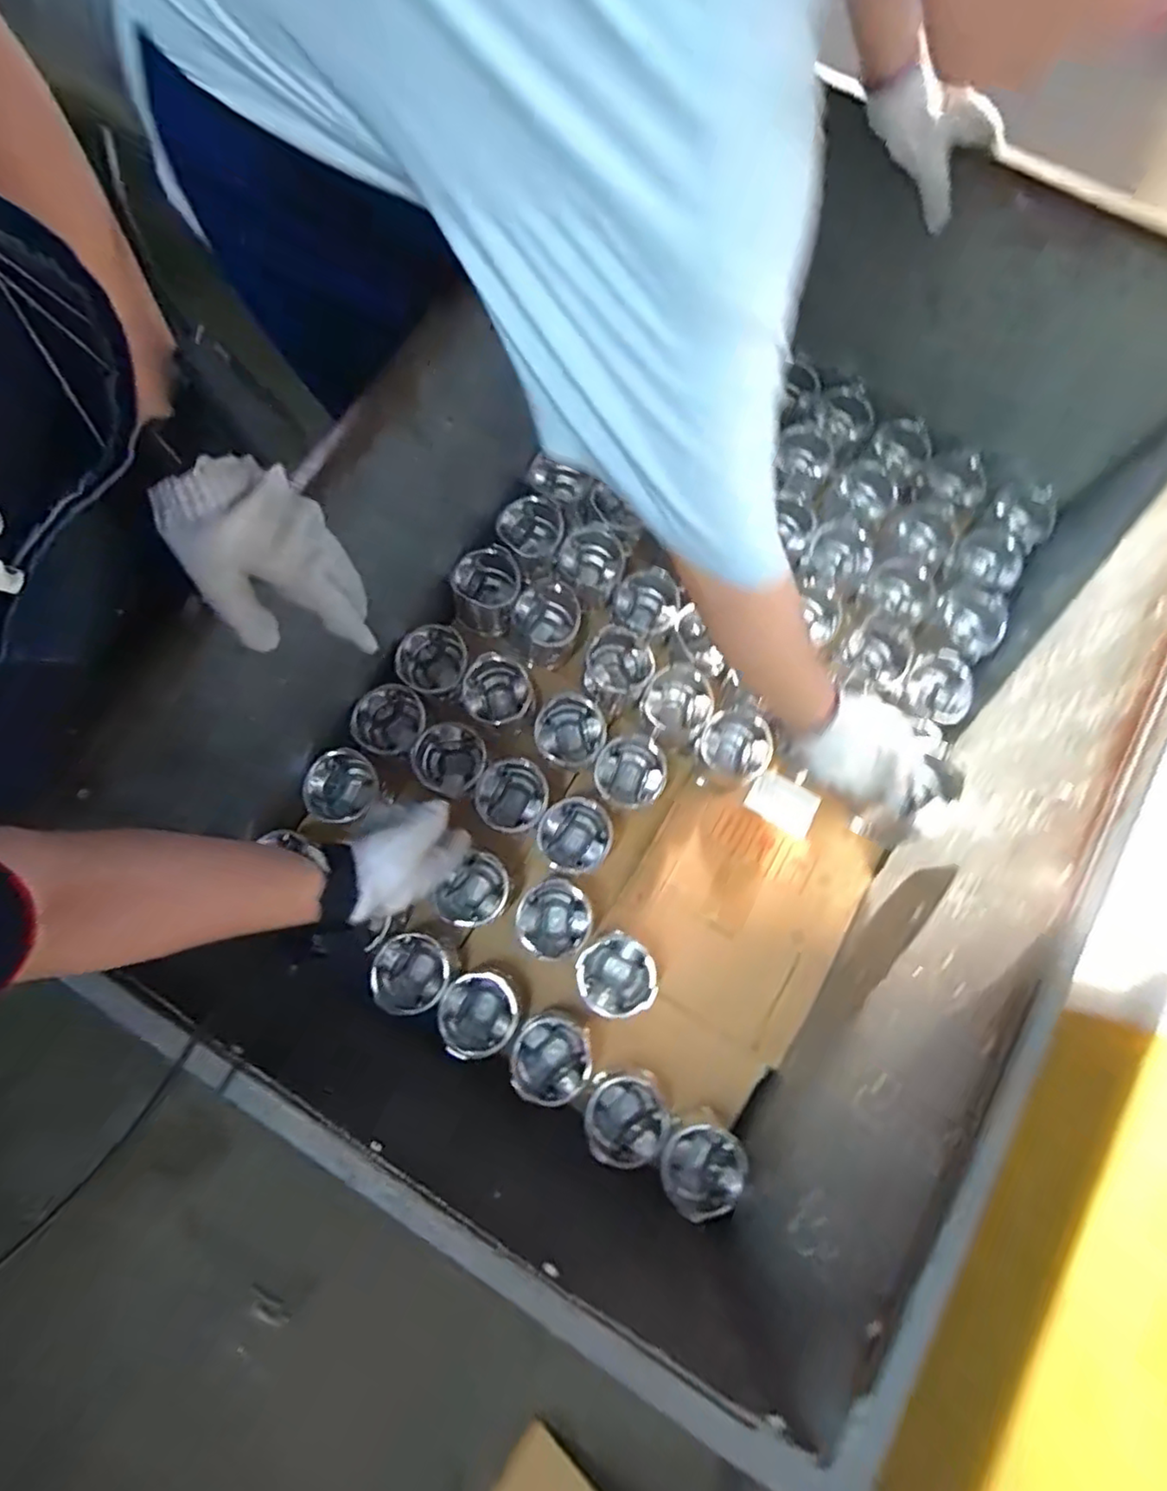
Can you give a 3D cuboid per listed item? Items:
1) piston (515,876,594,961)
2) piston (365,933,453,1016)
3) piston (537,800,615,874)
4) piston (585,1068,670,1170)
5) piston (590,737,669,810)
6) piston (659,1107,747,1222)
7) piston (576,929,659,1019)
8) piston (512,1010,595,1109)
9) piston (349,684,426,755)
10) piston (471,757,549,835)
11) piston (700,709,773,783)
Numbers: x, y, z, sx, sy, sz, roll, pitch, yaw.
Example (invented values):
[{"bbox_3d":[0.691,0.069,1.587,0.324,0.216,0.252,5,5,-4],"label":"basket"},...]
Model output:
[{"bbox_3d":[-0.035,0.212,0.792,0.085,0.072,0.091,0,76,-2],"label":"piston"},{"bbox_3d":[-0.204,0.275,0.779,0.085,0.086,0.090,0,76,-2],"label":"piston"},{"bbox_3d":[-0.012,0.117,0.813,0.089,0.072,0.088,0,76,-2],"label":"piston"},{"bbox_3d":[0.050,0.426,0.740,0.098,0.076,0.090,20,76,3],"label":"piston"},{"bbox_3d":[0.059,0.035,0.829,0.090,0.062,0.084,0,76,-2],"label":"piston"},{"bbox_3d":[0.129,0.469,0.729,0.089,0.078,0.087,0,76,-2],"label":"piston"},{"bbox_3d":[0.039,0.275,0.775,0.089,0.075,0.091,0,76,-2],"label":"piston"},{"bbox_3d":[-0.036,0.361,0.755,0.089,0.067,0.091,0,76,-2],"label":"piston"},{"bbox_3d":[-0.247,-0.026,0.842,0.088,0.077,0.083,0,76,-2],"label":"piston"},{"bbox_3d":[-0.092,0.069,0.833,0.088,0.083,0.089,0,76,-2],"label":"piston"},{"bbox_3d":[0.195,0.005,0.841,0.088,0.075,0.084,0,76,-2],"label":"piston"}]

